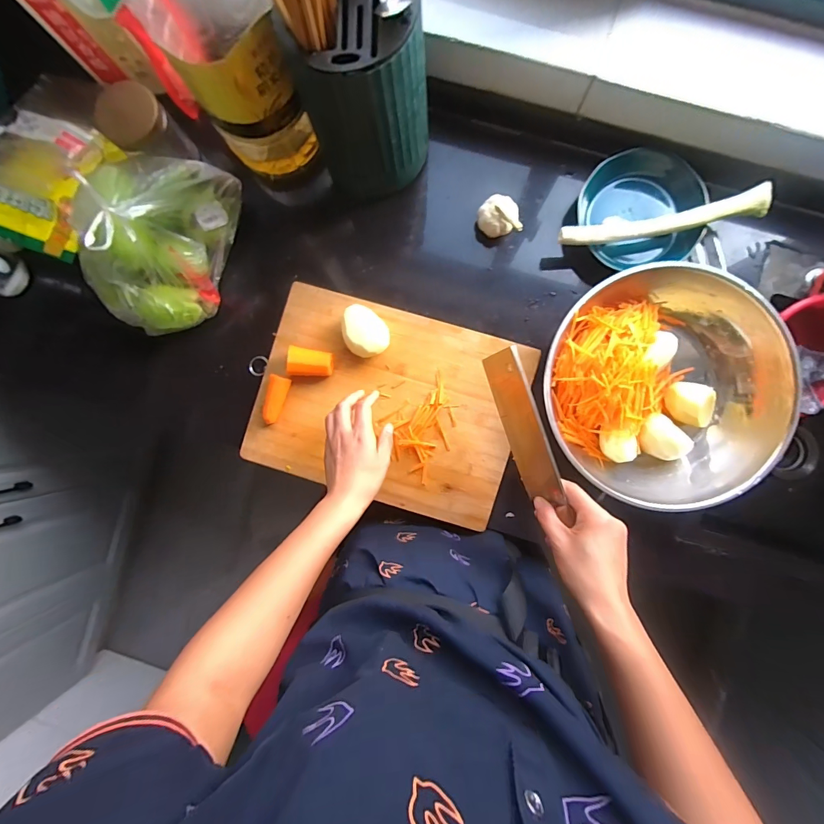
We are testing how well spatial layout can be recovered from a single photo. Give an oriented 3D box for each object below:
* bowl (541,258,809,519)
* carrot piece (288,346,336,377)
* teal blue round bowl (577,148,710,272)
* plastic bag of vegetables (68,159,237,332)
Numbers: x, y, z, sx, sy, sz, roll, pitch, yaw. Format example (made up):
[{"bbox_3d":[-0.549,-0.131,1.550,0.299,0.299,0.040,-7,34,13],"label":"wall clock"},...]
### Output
[{"bbox_3d":[0.330,-0.030,0.521,0.303,0.088,0.295,0,90,3],"label":"bowl"},{"bbox_3d":[-0.143,-0.069,0.541,0.062,0.042,0.039,7,90,3],"label":"carrot piece"},{"bbox_3d":[0.314,-0.281,0.542,0.160,0.039,0.150,0,90,3],"label":"teal blue round bowl"},{"bbox_3d":[-0.358,-0.238,0.495,0.177,0.120,0.246,12,91,3],"label":"plastic bag of vegetables"}]

